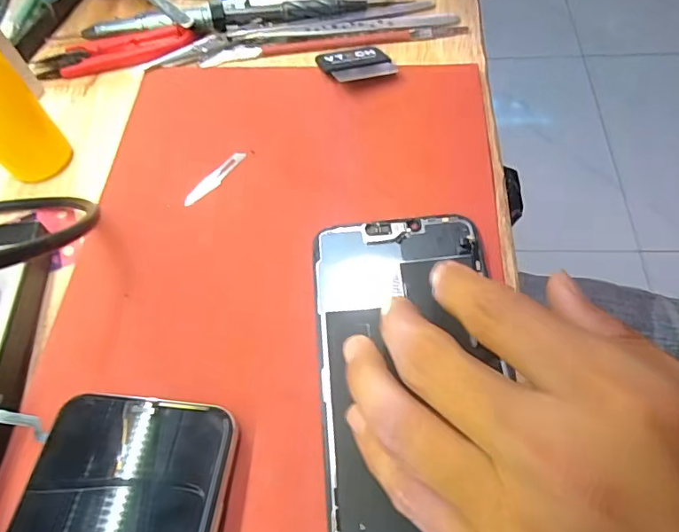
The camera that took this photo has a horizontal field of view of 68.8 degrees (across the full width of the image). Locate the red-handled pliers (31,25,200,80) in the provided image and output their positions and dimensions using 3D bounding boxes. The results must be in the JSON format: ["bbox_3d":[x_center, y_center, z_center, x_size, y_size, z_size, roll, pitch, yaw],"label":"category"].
[{"bbox_3d":[-0.136,-0.130,0.301,0.097,0.012,0.023,-6,61,-1],"label":"red-handled pliers"}]

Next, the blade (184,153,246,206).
[{"bbox_3d":[-0.062,-0.044,0.248,0.007,0.004,0.040,38,70,13],"label":"blade"}]

